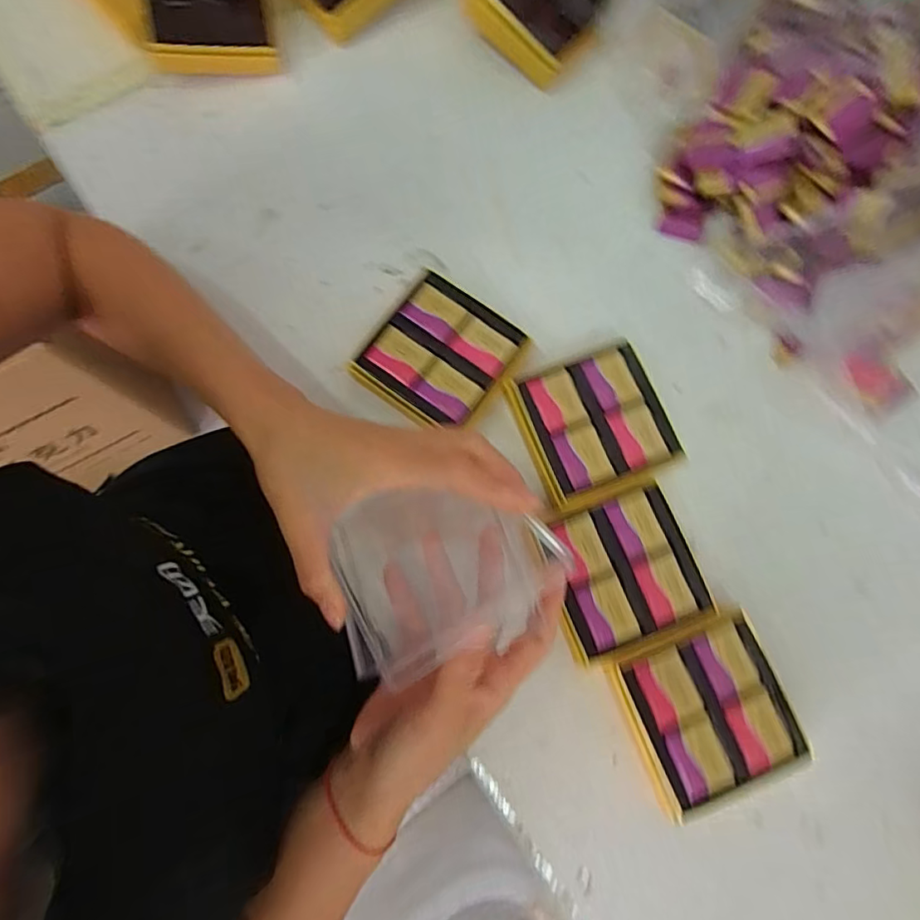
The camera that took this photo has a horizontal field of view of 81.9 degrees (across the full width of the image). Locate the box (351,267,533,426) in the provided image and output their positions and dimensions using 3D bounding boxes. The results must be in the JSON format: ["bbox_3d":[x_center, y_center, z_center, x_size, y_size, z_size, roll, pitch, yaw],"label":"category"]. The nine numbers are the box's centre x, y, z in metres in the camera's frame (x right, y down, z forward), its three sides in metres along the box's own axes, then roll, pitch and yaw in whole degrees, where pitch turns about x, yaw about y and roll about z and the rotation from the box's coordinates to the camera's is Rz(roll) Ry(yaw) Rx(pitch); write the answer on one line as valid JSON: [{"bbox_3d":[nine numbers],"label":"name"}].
[{"bbox_3d":[-0.012,-0.073,0.392,0.095,0.031,0.094,33,79,6],"label":"box"}]

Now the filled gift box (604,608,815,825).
[{"bbox_3d":[0.154,0.159,0.339,0.097,0.028,0.097,-21,79,-5],"label":"filled gift box"}]

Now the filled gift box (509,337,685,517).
[{"bbox_3d":[0.094,-0.023,0.382,0.099,0.029,0.099,-20,79,-5],"label":"filled gift box"}]

